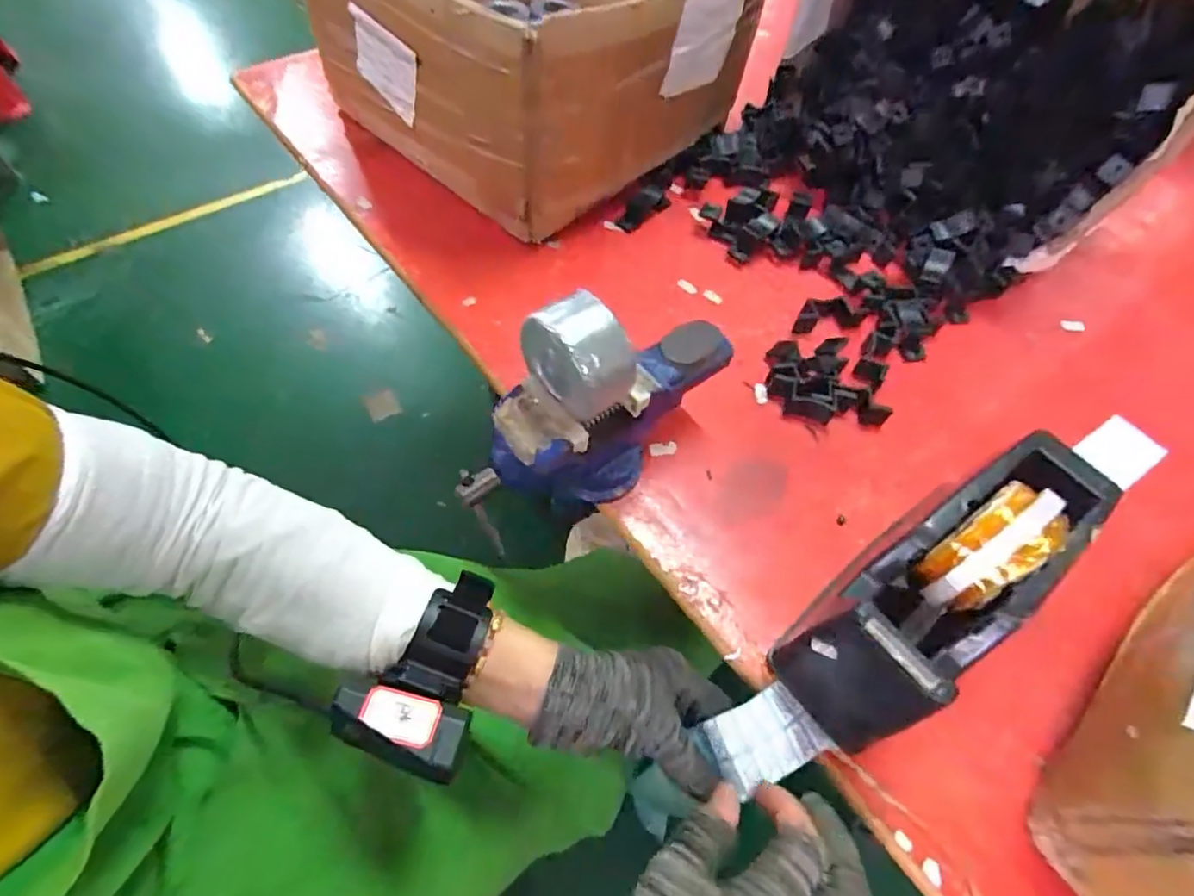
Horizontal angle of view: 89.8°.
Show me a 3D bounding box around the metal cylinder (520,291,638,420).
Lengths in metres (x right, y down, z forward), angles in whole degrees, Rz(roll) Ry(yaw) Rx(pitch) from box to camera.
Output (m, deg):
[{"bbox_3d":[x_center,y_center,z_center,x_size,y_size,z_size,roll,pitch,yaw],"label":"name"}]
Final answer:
[{"bbox_3d":[-0.009,-0.052,0.327,0.043,0.050,0.060,-37,68,-23],"label":"metal cylinder"}]

